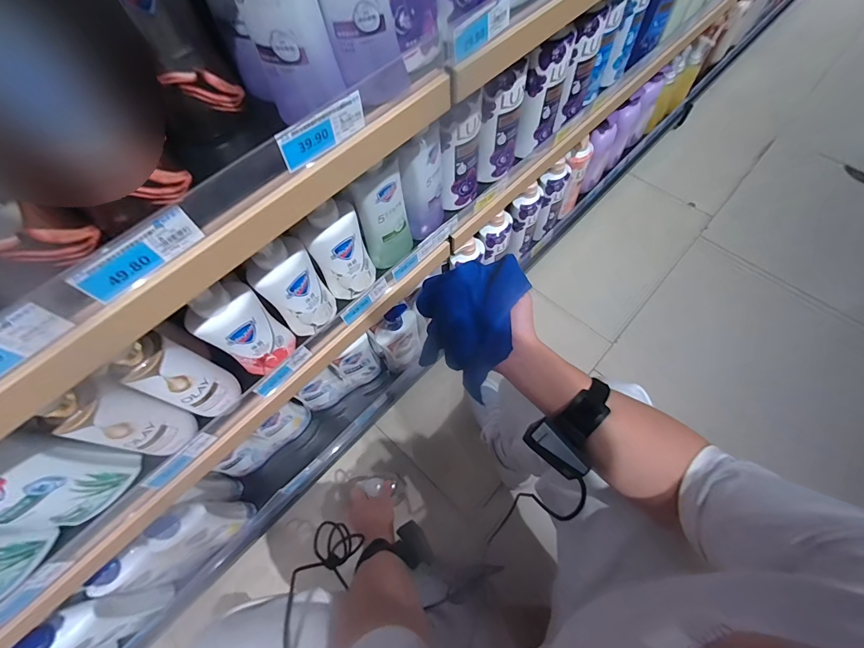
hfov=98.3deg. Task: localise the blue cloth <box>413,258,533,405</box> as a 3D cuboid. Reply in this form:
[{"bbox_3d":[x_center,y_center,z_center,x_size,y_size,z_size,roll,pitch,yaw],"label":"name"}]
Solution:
[{"bbox_3d":[0.046,-0.006,0.486,0.127,0.112,0.139,27,68,15],"label":"blue cloth"}]

